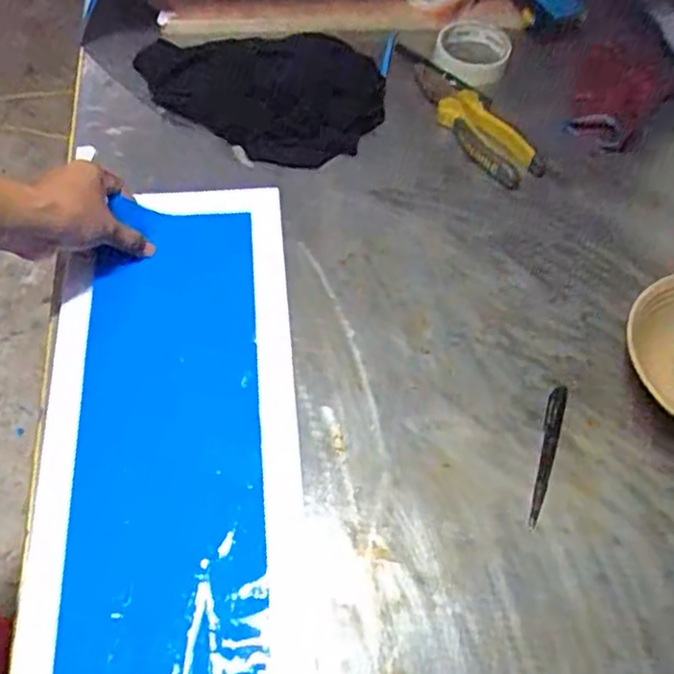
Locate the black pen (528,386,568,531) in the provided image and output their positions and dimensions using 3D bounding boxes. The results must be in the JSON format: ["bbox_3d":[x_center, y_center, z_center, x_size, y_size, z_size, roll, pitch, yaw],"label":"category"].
[{"bbox_3d":[0.173,0.095,0.584,0.015,0.008,0.131,18,59,9],"label":"black pen"}]

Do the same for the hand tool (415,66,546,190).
[{"bbox_3d":[0.139,-0.238,0.771,0.059,0.031,0.192,-31,64,-19],"label":"hand tool"}]

